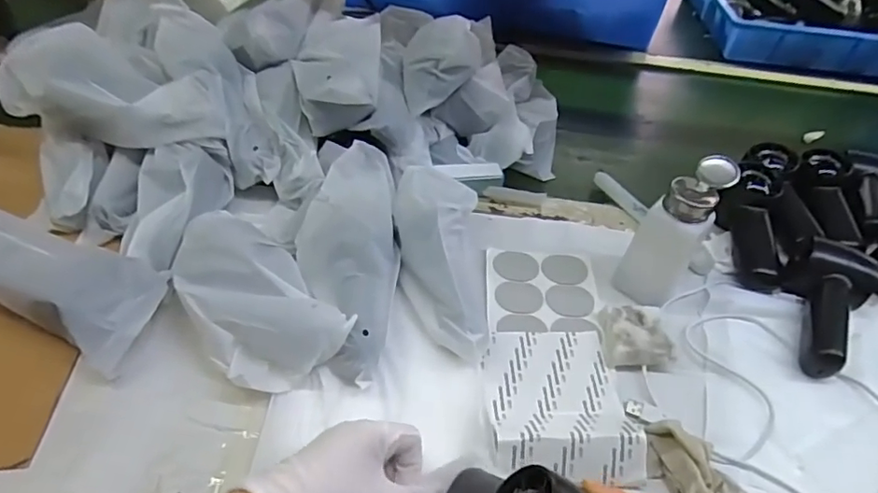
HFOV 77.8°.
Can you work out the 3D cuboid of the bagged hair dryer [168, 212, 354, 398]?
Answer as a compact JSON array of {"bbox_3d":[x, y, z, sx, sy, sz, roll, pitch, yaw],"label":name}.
[{"bbox_3d":[-0.155,0.042,0.446,0.095,0.069,0.168,-32,55,-31],"label":"bagged hair dryer"}]

